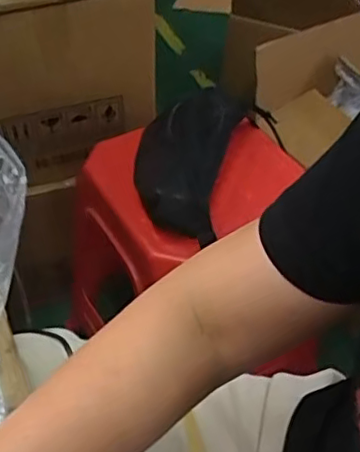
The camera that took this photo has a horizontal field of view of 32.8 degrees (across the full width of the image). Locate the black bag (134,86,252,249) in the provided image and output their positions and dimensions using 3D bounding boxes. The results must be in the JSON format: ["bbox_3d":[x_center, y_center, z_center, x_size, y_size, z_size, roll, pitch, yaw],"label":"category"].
[{"bbox_3d":[0.011,-0.106,0.847,0.121,0.063,0.255,11,47,7],"label":"black bag"}]

